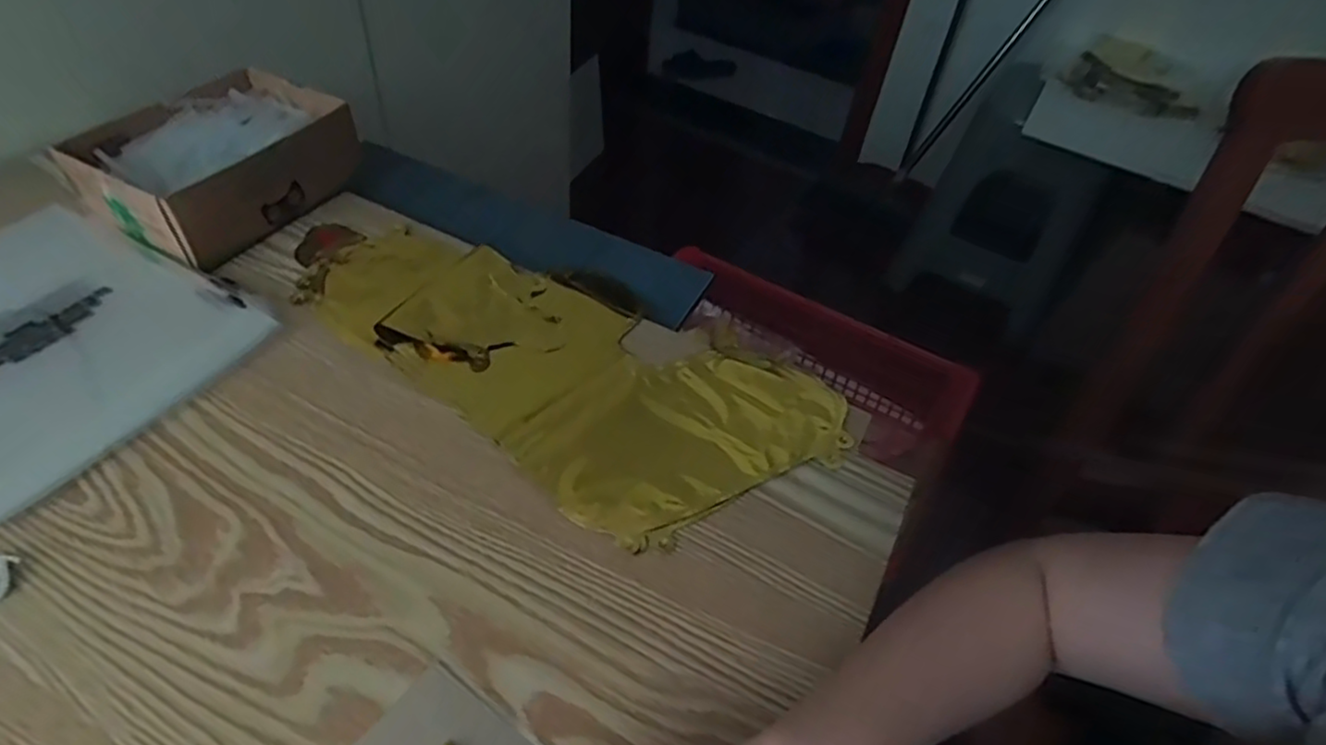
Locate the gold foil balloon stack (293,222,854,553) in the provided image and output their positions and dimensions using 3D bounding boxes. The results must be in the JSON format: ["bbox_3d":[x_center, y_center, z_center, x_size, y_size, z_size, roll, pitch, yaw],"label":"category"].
[{"bbox_3d":[-0.081,-0.030,0.547,0.416,0.013,0.205,32,51,22],"label":"gold foil balloon stack"}]

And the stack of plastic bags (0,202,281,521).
[{"bbox_3d":[-0.430,-0.022,0.488,0.229,0.022,0.204,23,48,14],"label":"stack of plastic bags"}]

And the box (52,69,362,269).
[{"bbox_3d":[-0.370,-0.176,0.602,0.154,0.067,0.181,27,50,18],"label":"box"}]

